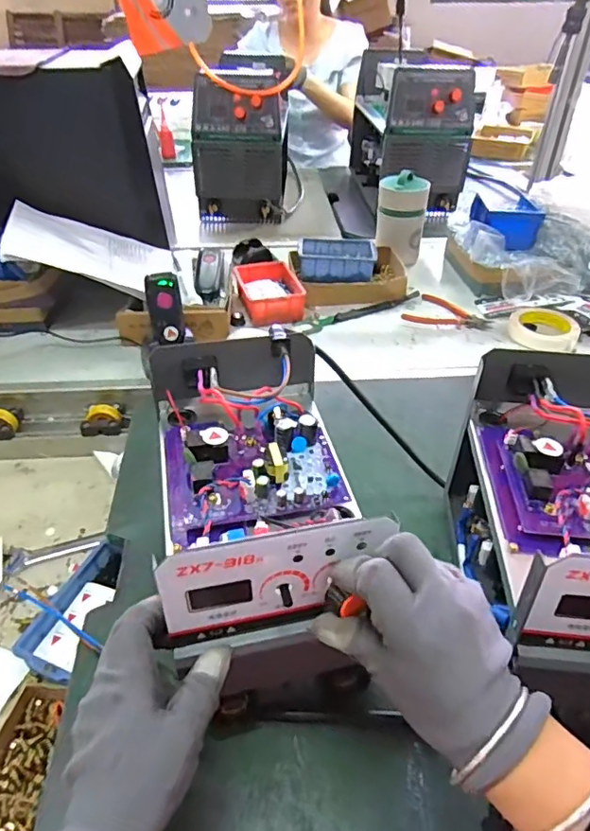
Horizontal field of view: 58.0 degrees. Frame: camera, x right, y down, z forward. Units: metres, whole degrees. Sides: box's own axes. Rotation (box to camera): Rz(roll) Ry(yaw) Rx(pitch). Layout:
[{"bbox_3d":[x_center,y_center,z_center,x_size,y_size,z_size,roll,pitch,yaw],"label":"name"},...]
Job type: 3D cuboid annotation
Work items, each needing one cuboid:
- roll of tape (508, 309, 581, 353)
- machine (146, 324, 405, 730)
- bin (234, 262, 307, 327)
[{"bbox_3d":[0.405,-0.141,0.866,0.104,0.021,0.104,0,40,0],"label":"roll of tape"},{"bbox_3d":[-0.031,0.073,0.440,0.139,0.163,0.247,-8,40,-9],"label":"machine"},{"bbox_3d":[-0.047,-0.223,0.954,0.108,0.044,0.167,-5,40,-6],"label":"bin"}]

